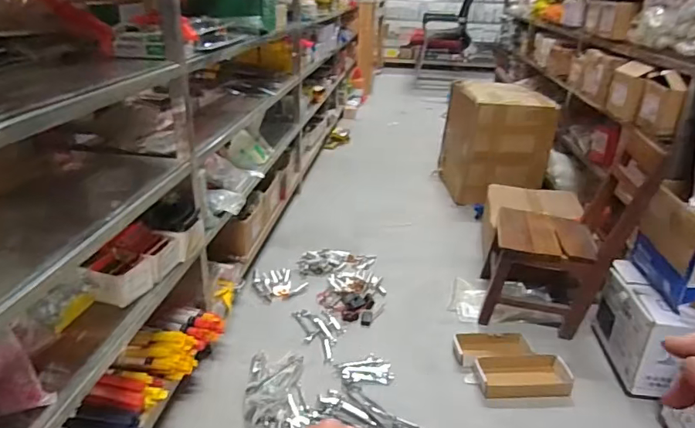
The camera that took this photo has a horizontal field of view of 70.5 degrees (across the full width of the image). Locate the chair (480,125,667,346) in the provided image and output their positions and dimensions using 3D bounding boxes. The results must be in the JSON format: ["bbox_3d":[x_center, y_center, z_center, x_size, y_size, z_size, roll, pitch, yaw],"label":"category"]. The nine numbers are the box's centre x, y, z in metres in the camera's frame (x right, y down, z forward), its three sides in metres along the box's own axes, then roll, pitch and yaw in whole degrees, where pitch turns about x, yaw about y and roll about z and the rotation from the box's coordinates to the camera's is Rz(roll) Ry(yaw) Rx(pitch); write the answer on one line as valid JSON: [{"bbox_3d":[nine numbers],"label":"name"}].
[{"bbox_3d":[0.610,0.048,1.426,0.354,0.537,0.277,6,26,9],"label":"chair"}]

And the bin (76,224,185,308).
[{"bbox_3d":[-0.430,0.096,0.995,0.104,0.078,0.196,8,26,12],"label":"bin"}]

